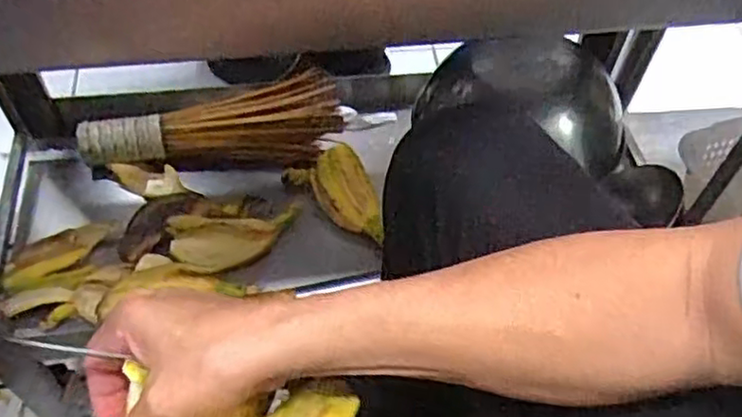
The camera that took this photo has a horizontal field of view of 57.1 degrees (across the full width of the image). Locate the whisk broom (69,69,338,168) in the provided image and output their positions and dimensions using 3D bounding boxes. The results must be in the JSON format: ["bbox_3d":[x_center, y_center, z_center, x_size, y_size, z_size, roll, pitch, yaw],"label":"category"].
[{"bbox_3d":[-0.179,-0.083,0.766,0.288,0.100,0.056,-7,53,-10],"label":"whisk broom"}]

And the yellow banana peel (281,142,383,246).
[{"bbox_3d":[-0.037,-0.020,0.752,0.072,0.045,0.118,-27,59,-23],"label":"yellow banana peel"}]

